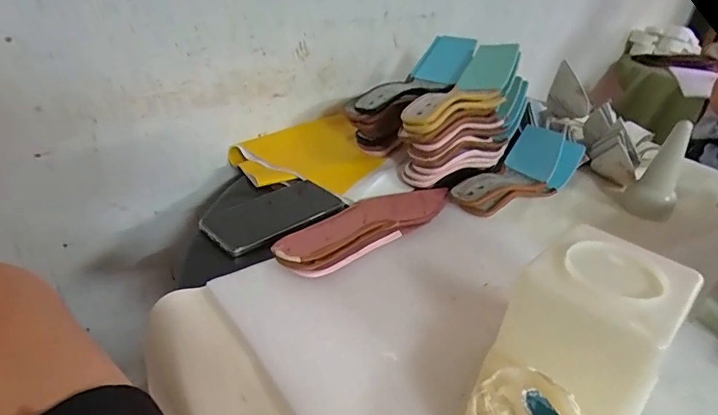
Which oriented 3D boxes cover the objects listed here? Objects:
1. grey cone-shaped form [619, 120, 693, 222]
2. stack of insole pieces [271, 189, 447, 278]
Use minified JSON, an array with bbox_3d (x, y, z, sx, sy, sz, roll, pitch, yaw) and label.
[{"bbox_3d":[0.431,-0.050,0.650,0.069,0.128,0.054,25,35,29],"label":"grey cone-shaped form"},{"bbox_3d":[0.014,0.018,0.551,0.265,0.021,0.087,-22,41,-39],"label":"stack of insole pieces"}]

